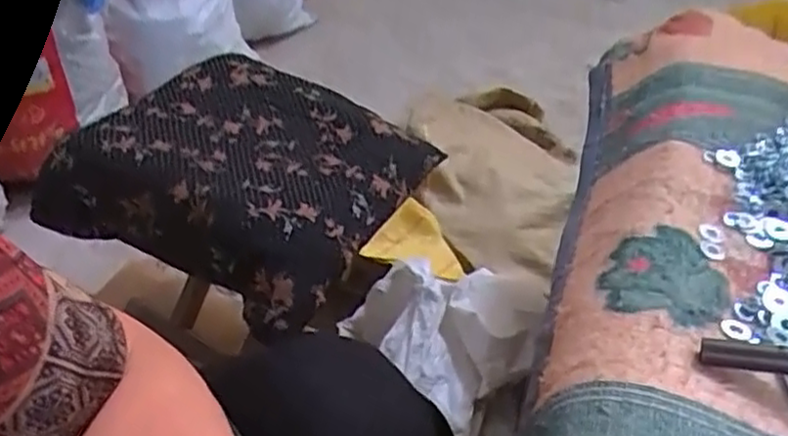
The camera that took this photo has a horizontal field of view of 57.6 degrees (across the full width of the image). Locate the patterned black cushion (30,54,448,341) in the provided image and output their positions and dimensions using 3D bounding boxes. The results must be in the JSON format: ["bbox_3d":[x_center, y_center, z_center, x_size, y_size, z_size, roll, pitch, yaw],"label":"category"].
[{"bbox_3d":[-0.175,-0.054,0.836,0.358,0.097,0.312,22,45,18],"label":"patterned black cushion"}]

